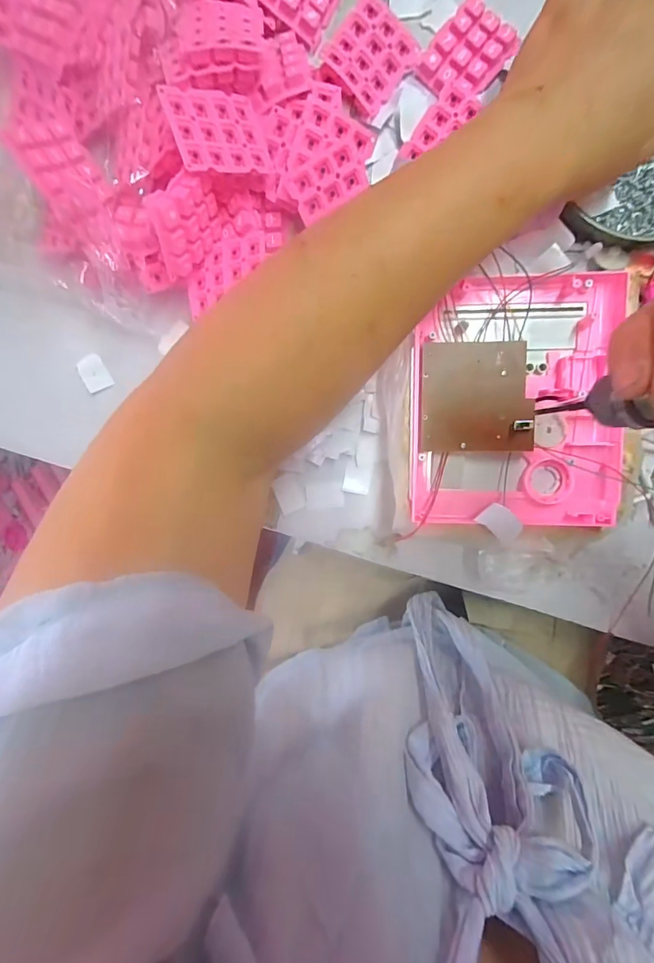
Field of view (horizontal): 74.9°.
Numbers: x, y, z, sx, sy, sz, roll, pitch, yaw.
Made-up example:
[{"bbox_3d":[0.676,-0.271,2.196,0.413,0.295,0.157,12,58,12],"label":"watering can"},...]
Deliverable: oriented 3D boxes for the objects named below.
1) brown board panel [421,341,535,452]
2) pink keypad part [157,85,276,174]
[{"bbox_3d":[0.100,-0.056,0.285,0.070,0.006,0.071,1,96,7],"label":"brown board panel"},{"bbox_3d":[-0.066,-0.216,0.264,0.060,0.005,0.049,-21,96,-27],"label":"pink keypad part"}]

